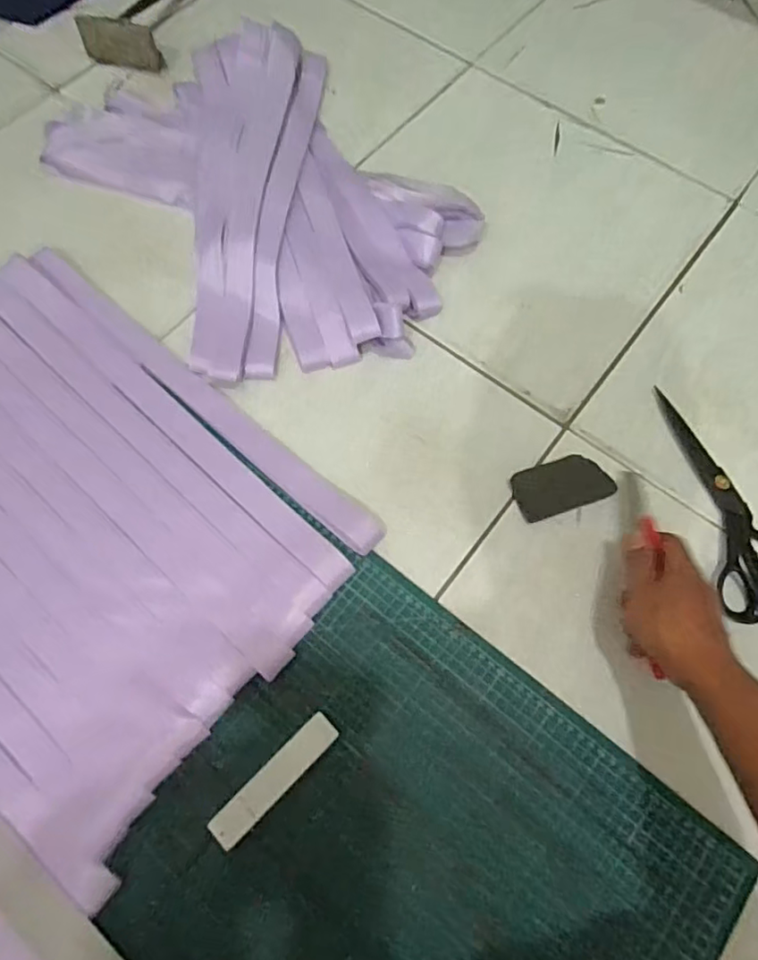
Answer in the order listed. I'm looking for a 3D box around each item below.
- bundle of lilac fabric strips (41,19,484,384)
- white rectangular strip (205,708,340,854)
[{"bbox_3d":[-0.136,-0.327,0.662,0.342,0.043,0.499,-35,73,-12],"label":"bundle of lilac fabric strips"},{"bbox_3d":[-0.083,0.238,0.459,0.118,0.004,0.026,-43,75,-14],"label":"white rectangular strip"}]

